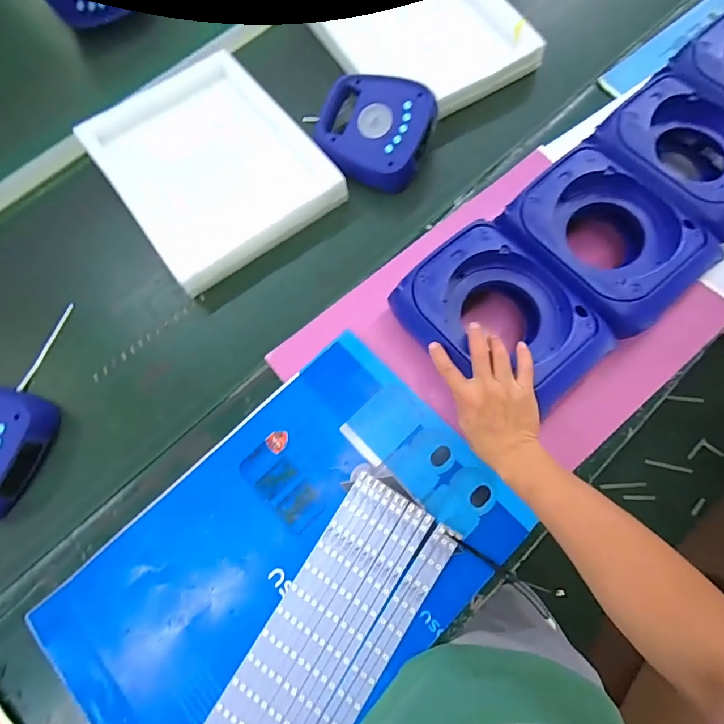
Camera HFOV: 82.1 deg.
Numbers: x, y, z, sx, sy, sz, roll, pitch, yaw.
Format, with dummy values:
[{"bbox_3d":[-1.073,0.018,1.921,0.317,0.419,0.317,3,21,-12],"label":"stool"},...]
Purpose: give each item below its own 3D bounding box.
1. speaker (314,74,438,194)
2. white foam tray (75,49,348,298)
[{"bbox_3d":[0.016,-0.354,0.641,0.167,0.062,0.156,26,75,9],"label":"speaker"},{"bbox_3d":[-0.236,-0.309,0.649,0.273,0.045,0.355,-35,75,-9],"label":"white foam tray"}]

